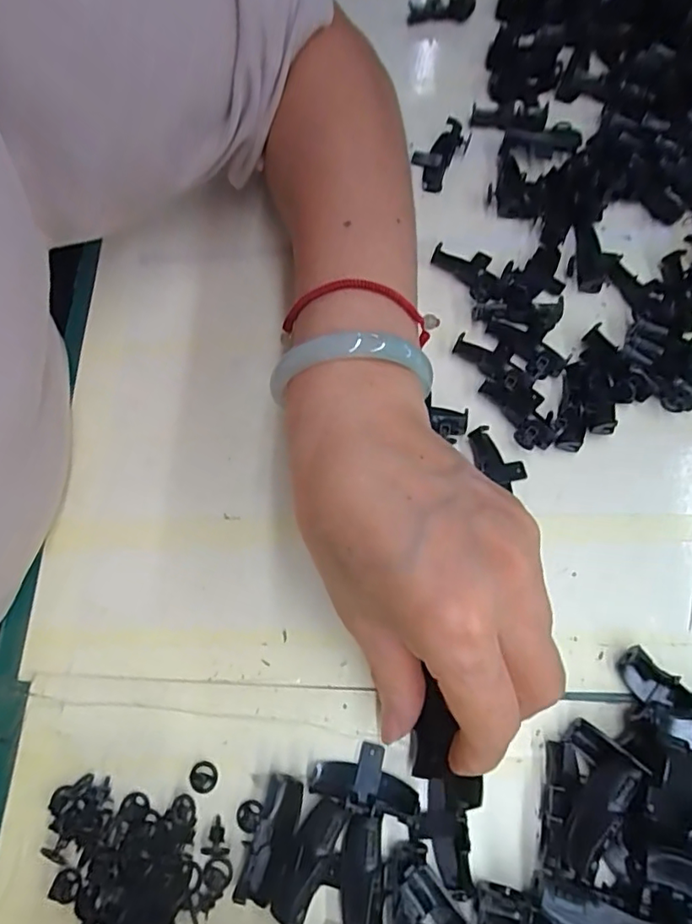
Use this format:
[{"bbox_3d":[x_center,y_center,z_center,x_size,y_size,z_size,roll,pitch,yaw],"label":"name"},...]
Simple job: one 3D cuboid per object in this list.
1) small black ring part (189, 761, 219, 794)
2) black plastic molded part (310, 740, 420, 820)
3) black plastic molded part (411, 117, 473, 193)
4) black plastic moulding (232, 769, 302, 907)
[{"bbox_3d":[-0.056,0.123,0.217,0.011,0.004,0.011,-1,71,2],"label":"small black ring part"},{"bbox_3d":[0.008,0.120,0.213,0.041,0.011,0.022,11,72,6],"label":"black plastic molded part"},{"bbox_3d":[0.051,-0.170,0.309,0.024,0.014,0.046,31,75,12],"label":"black plastic molded part"},{"bbox_3d":[-0.028,0.140,0.208,0.015,0.011,0.040,20,73,9],"label":"black plastic moulding"}]

